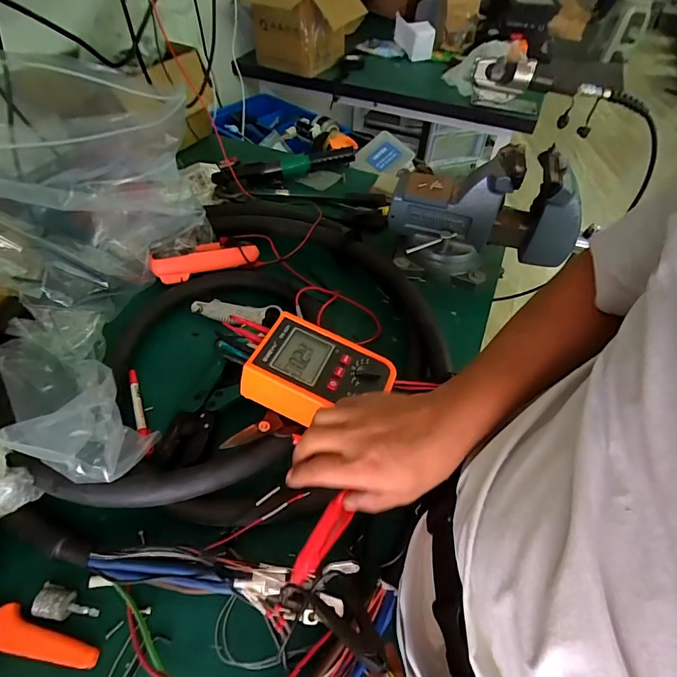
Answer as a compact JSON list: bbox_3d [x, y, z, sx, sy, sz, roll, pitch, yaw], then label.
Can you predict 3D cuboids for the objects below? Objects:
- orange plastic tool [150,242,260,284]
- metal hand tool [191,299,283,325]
[{"bbox_3d":[-0.216,-0.134,0.667,0.171,0.037,0.057,-21,55,-19],"label":"orange plastic tool"},{"bbox_3d":[-0.163,-0.042,0.638,0.142,0.020,0.034,7,51,3],"label":"metal hand tool"}]

